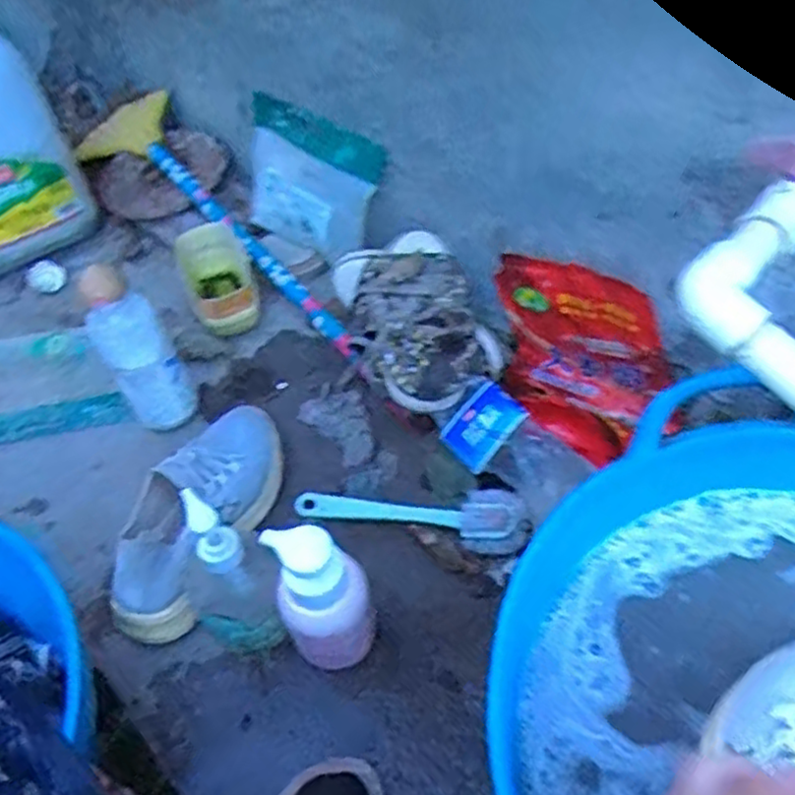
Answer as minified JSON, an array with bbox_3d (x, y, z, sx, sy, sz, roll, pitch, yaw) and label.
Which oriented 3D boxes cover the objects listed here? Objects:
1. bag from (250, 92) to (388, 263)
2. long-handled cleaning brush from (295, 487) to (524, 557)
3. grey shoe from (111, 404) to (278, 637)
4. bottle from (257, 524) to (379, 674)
[{"bbox_3d":[-0.121,-0.263,0.873,0.231,0.156,0.037,34,33,29],"label":"bag"},{"bbox_3d":[0.009,0.101,0.654,0.205,0.029,0.059,6,50,10],"label":"long-handled cleaning brush"},{"bbox_3d":[-0.174,0.098,0.652,0.084,0.077,0.235,13,52,16],"label":"grey shoe"},{"bbox_3d":[-0.051,0.155,0.544,0.066,0.152,0.056,-20,51,-11],"label":"bottle"}]

